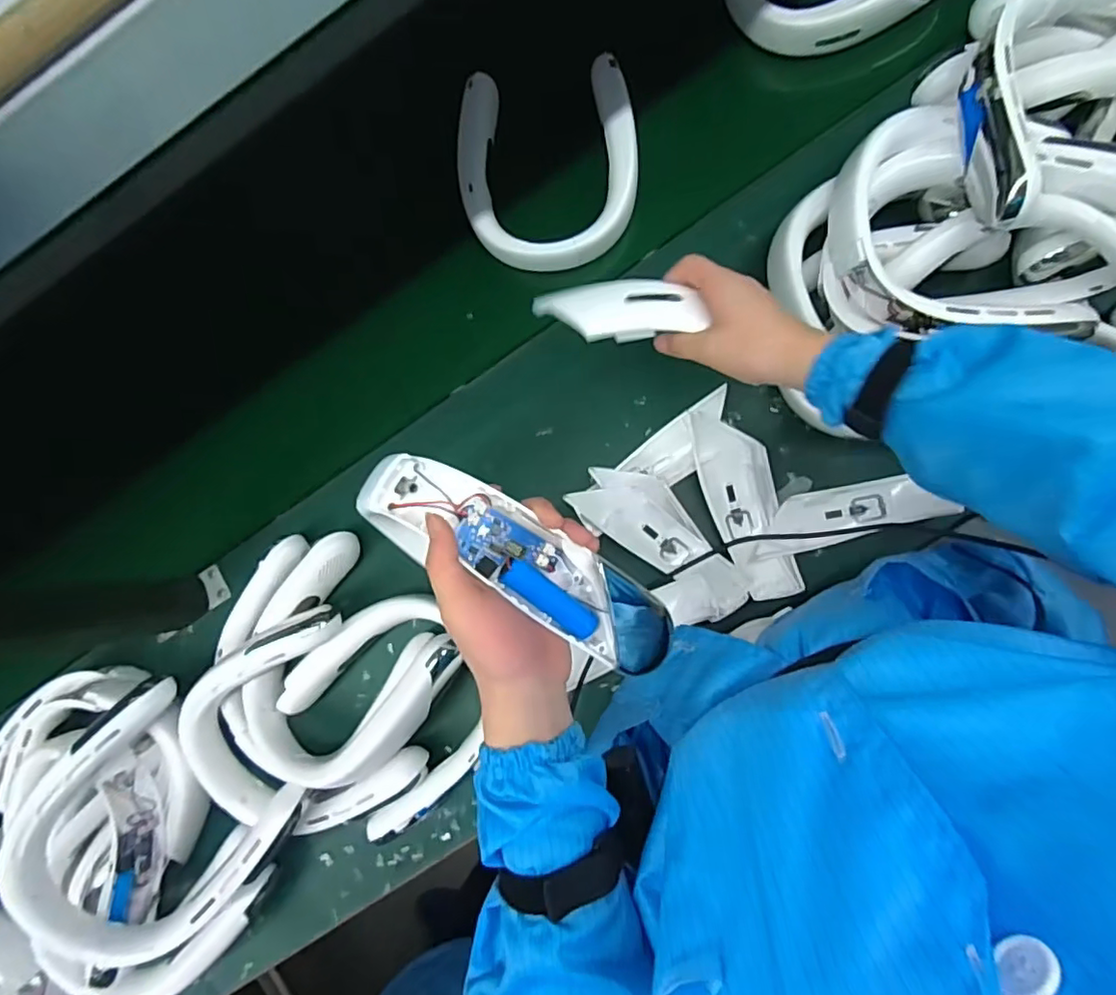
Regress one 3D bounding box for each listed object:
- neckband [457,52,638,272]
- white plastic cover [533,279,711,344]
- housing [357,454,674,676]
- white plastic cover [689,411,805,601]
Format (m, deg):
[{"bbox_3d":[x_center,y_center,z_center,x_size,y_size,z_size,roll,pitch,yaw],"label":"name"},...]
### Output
[{"bbox_3d":[-0.010,-0.335,0.601,0.176,0.029,0.197,-4,86,6],"label":"neckband"},{"bbox_3d":[0.043,-0.145,0.461,0.136,0.020,0.048,8,87,18],"label":"white plastic cover"},{"bbox_3d":[-0.020,0.039,0.371,0.209,0.069,0.055,32,90,-10],"label":"housing"},{"bbox_3d":[0.174,0.005,0.548,0.064,0.036,0.174,-17,85,5],"label":"white plastic cover"}]

